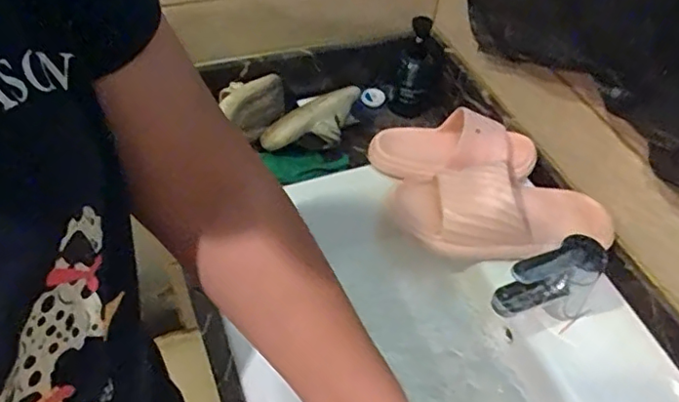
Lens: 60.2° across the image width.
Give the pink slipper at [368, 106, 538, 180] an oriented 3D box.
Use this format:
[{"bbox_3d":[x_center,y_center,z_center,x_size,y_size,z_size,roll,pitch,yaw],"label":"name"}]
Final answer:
[{"bbox_3d":[0.152,-0.066,0.764,0.217,0.056,0.100,2,50,-3],"label":"pink slipper"}]

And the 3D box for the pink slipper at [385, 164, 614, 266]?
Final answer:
[{"bbox_3d":[0.192,0.008,0.699,0.256,0.080,0.110,7,50,1],"label":"pink slipper"}]

